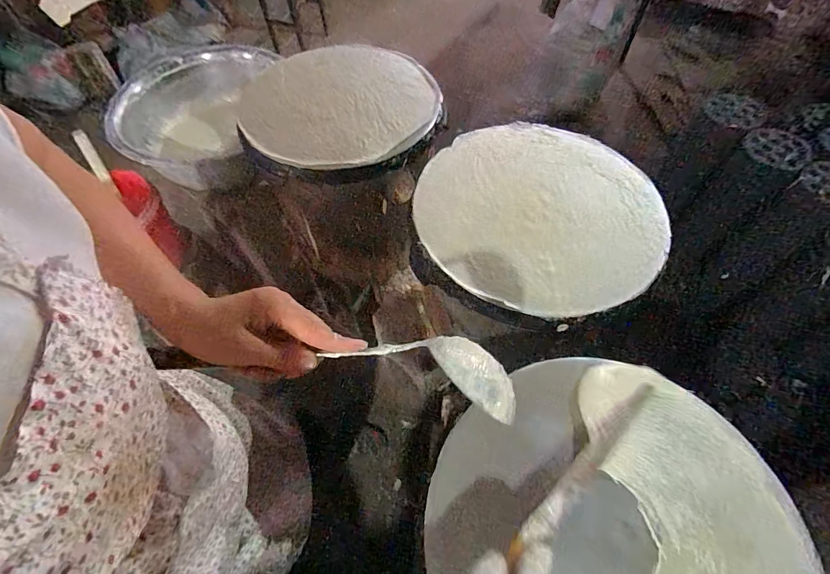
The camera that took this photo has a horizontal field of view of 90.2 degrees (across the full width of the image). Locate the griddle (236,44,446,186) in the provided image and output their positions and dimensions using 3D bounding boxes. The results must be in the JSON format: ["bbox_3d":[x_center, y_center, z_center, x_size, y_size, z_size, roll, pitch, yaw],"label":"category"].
[{"bbox_3d":[-0.143,-0.355,0.813,0.369,0.045,0.381,0,58,1],"label":"griddle"}]

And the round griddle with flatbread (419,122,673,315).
[{"bbox_3d":[0.190,-0.124,0.635,0.361,0.019,0.357,0,58,1],"label":"round griddle with flatbread"}]

